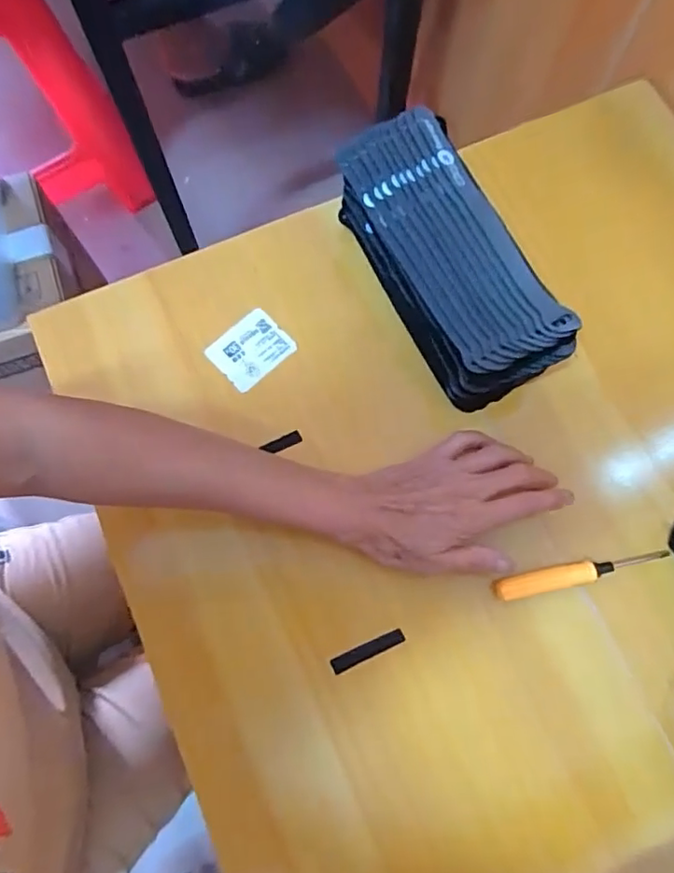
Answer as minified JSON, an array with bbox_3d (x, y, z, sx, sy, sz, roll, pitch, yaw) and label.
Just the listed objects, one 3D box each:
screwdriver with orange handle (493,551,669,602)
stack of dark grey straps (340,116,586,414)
[{"bbox_3d":[0.176,0.099,0.409,0.126,0.018,0.017,-11,75,-3],"label":"screwdriver with orange handle"},{"bbox_3d":[0.079,-0.126,0.421,0.093,0.072,0.207,-25,76,-6],"label":"stack of dark grey straps"}]

